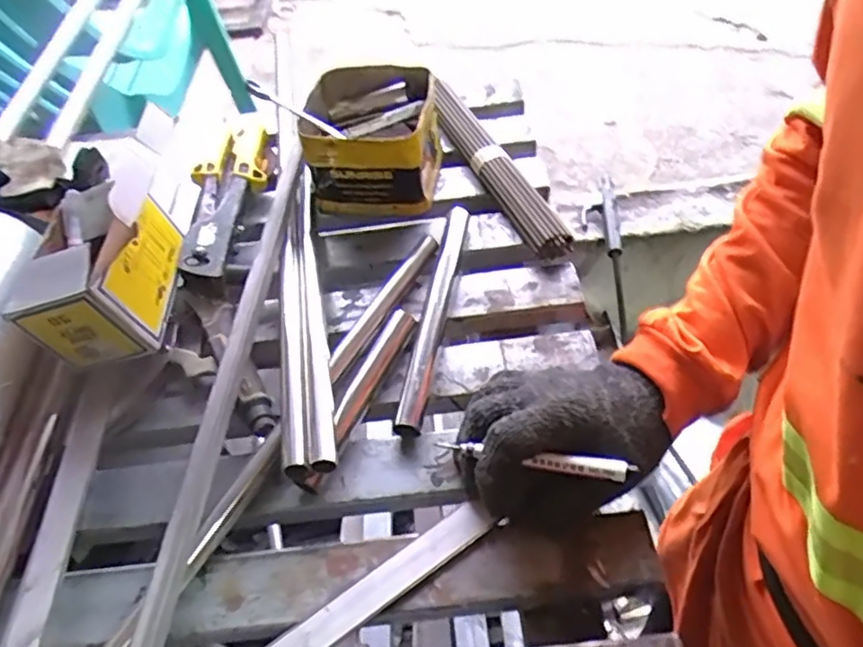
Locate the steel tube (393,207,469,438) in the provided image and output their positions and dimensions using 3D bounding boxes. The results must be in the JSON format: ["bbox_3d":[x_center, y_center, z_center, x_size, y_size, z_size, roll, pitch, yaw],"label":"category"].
[{"bbox_3d":[0.001,-0.011,0.537,0.024,0.022,0.230,5,53,12],"label":"steel tube"}]

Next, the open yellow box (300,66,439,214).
[{"bbox_3d":[-0.056,-0.183,0.636,0.123,0.089,0.162,-4,51,4],"label":"open yellow box"}]

